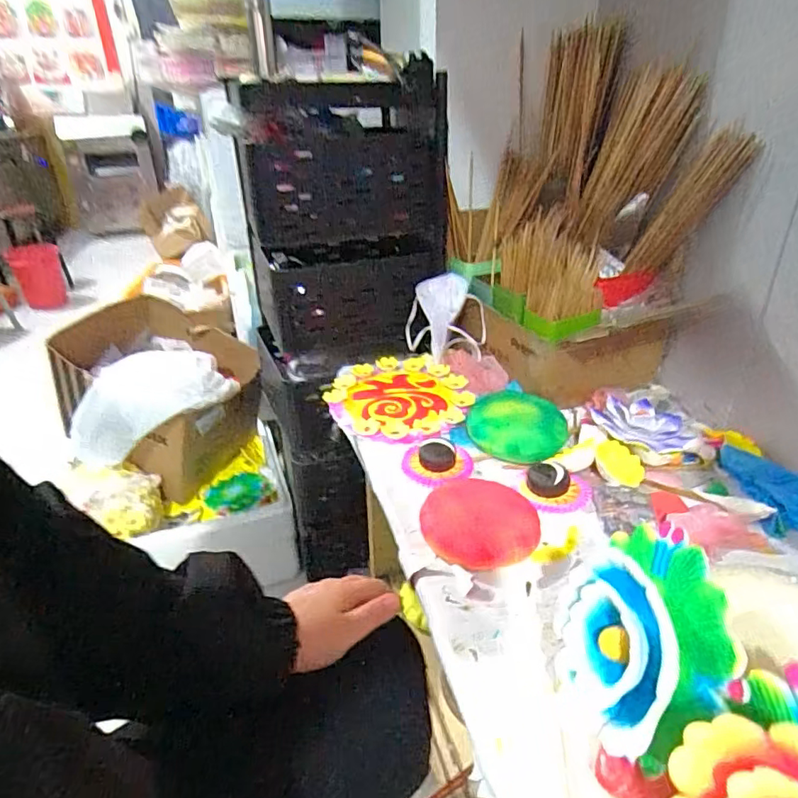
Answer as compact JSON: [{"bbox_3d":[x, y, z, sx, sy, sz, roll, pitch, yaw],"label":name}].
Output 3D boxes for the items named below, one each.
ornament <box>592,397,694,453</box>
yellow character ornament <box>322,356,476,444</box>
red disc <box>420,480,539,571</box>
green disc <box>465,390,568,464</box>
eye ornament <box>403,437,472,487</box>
[{"bbox_3d":[0.280,0.031,0.624,0.094,0.032,0.092,-9,31,-11],"label":"ornament"},{"bbox_3d":[0.000,-0.006,0.735,0.184,0.016,0.193,-2,30,1],"label":"yellow character ornament"},{"bbox_3d":[0.077,0.118,0.519,0.106,0.027,0.110,-2,30,1],"label":"red disc"},{"bbox_3d":[0.140,0.028,0.643,0.113,0.030,0.100,6,31,15],"label":"green disc"},{"bbox_3d":[0.042,0.069,0.596,0.076,0.027,0.064,2,30,7],"label":"eye ornament"}]

